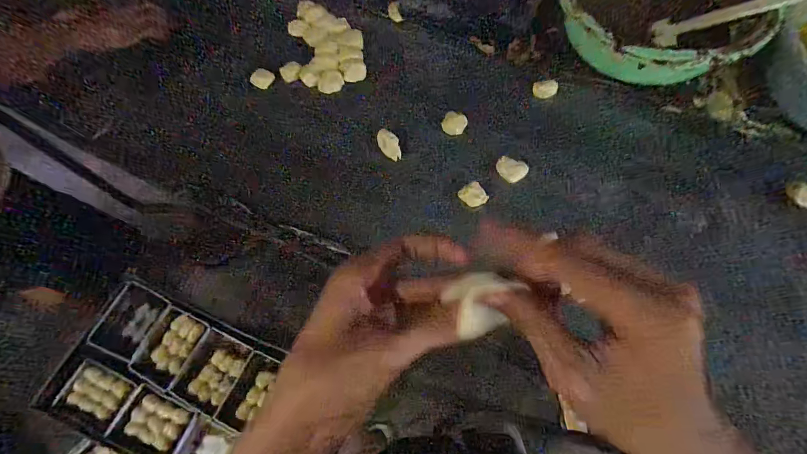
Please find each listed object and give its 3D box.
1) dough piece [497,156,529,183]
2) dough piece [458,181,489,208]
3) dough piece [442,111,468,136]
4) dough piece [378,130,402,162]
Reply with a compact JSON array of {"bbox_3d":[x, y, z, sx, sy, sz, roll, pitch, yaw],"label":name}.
[{"bbox_3d":[0.182,-0.098,0.665,0.052,0.017,0.038,33,71,15],"label":"dough piece"},{"bbox_3d":[0.114,-0.052,0.634,0.037,0.013,0.043,-35,70,-13],"label":"dough piece"},{"bbox_3d":[0.092,-0.187,0.705,0.039,0.018,0.039,25,69,12],"label":"dough piece"},{"bbox_3d":[-0.026,-0.142,0.687,0.036,0.020,0.056,-13,89,-16],"label":"dough piece"}]

